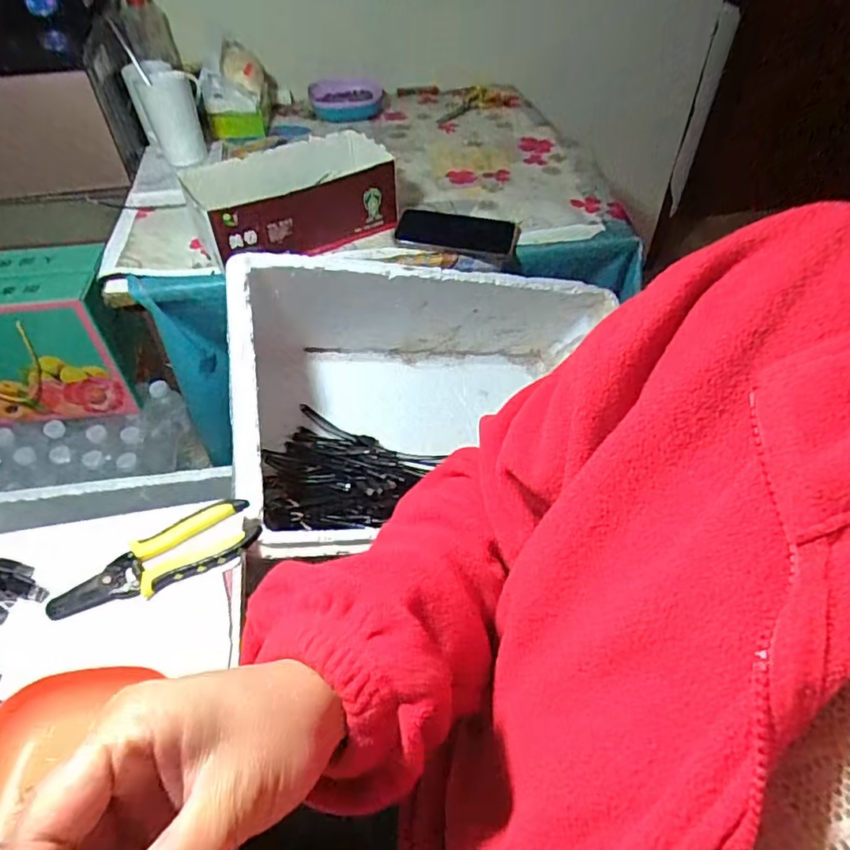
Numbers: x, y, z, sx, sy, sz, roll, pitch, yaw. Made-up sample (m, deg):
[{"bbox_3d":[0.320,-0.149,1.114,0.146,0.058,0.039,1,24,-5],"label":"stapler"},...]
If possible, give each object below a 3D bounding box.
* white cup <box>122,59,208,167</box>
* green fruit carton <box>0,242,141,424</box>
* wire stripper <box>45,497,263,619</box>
[{"bbox_3d":[-0.395,-0.489,0.906,0.101,0.127,0.101,-17,50,-15],"label":"white cup"},{"bbox_3d":[-0.654,-0.139,0.950,0.321,0.243,0.142,-7,48,-6],"label":"green fruit carton"},{"bbox_3d":[-0.227,0.117,0.492,0.167,0.018,0.055,-23,52,-20],"label":"wire stripper"}]

